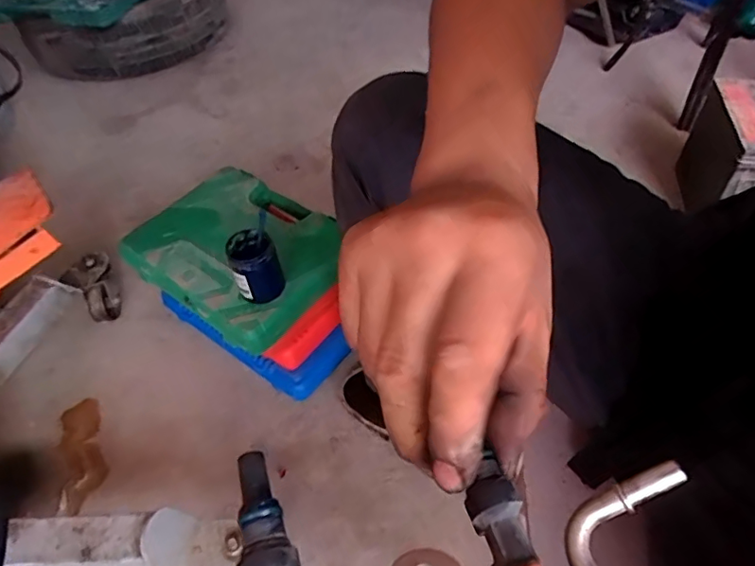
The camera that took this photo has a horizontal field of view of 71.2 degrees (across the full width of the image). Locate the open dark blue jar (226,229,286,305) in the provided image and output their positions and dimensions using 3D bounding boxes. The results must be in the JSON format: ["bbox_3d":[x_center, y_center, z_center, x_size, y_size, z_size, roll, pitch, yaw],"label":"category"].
[{"bbox_3d":[-0.153,-0.016,0.663,0.056,0.085,0.060,-2,49,3],"label":"open dark blue jar"}]

